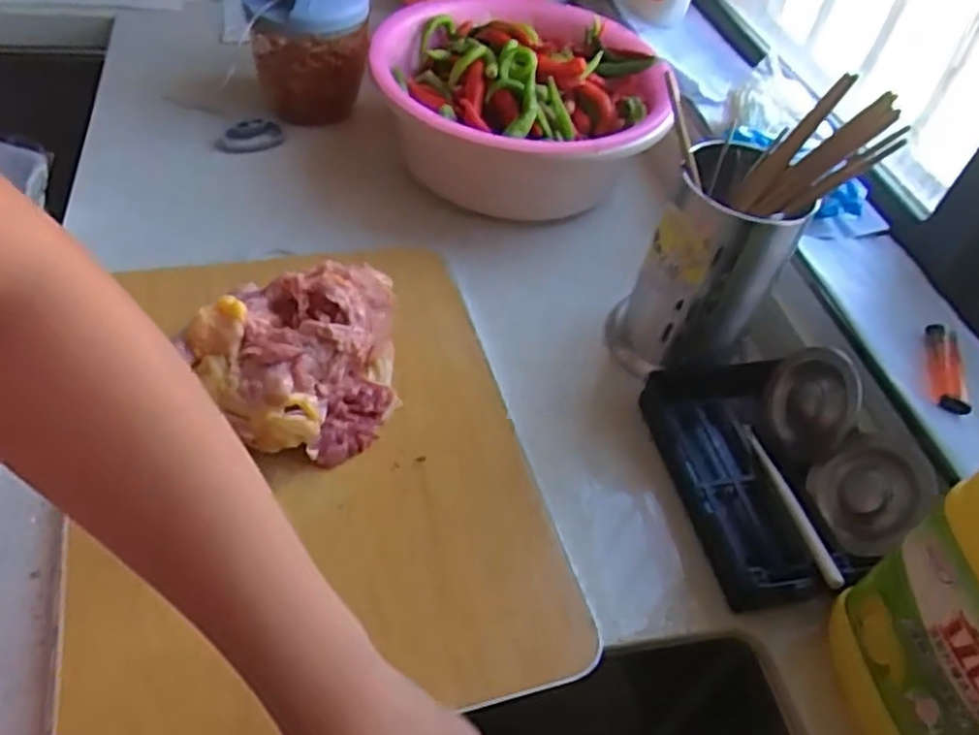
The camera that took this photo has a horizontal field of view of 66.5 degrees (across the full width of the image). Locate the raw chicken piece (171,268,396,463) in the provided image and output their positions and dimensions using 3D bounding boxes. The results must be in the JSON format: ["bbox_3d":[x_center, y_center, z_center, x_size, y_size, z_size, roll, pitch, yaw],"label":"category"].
[{"bbox_3d":[-0.120,-0.007,0.522,0.156,0.086,0.129,-19,53,-24],"label":"raw chicken piece"}]

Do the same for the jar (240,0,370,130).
[{"bbox_3d":[-0.188,-0.335,0.783,0.122,0.126,0.103,-3,49,-12],"label":"jar"}]

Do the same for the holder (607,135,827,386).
[{"bbox_3d":[0.166,-0.076,0.592,0.111,0.164,0.111,19,48,8],"label":"holder"}]

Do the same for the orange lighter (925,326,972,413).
[{"bbox_3d":[0.334,0.003,0.547,0.024,0.015,0.087,20,48,9],"label":"orange lighter"}]

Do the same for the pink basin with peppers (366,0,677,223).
[{"bbox_3d":[0.029,-0.268,0.770,0.275,0.130,0.293,5,48,-5],"label":"pink basin with peppers"}]

